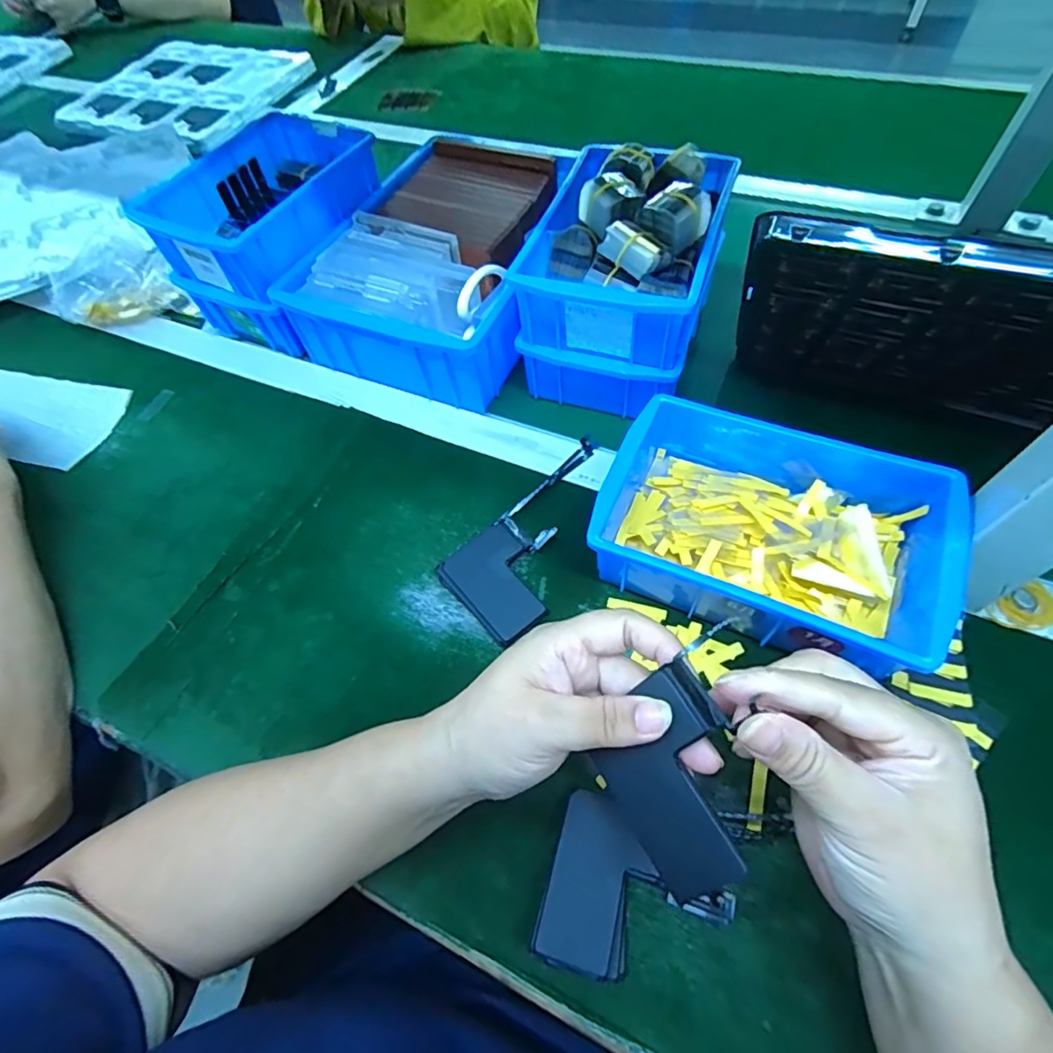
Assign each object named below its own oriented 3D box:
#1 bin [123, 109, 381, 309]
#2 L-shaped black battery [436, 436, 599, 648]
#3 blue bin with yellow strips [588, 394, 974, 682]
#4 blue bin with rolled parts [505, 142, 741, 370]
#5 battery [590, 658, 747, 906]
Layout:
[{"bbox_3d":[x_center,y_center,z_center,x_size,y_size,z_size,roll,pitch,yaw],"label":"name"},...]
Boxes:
[{"bbox_3d":[-0.237,-0.305,0.513,0.146,0.067,0.203,26,65,19],"label":"bin"},{"bbox_3d":[0.018,0.003,0.399,0.075,0.019,0.170,37,69,24],"label":"L-shaped black battery"},{"bbox_3d":[0.158,-0.004,0.357,0.202,0.065,0.157,24,63,18],"label":"blue bin with yellow strips"},{"bbox_3d":[0.080,-0.220,0.431,0.134,0.085,0.188,15,62,14],"label":"blue bin with rolled parts"},{"bbox_3d":[0.063,0.104,0.220,0.063,0.005,0.074,-45,63,19],"label":"battery"}]

